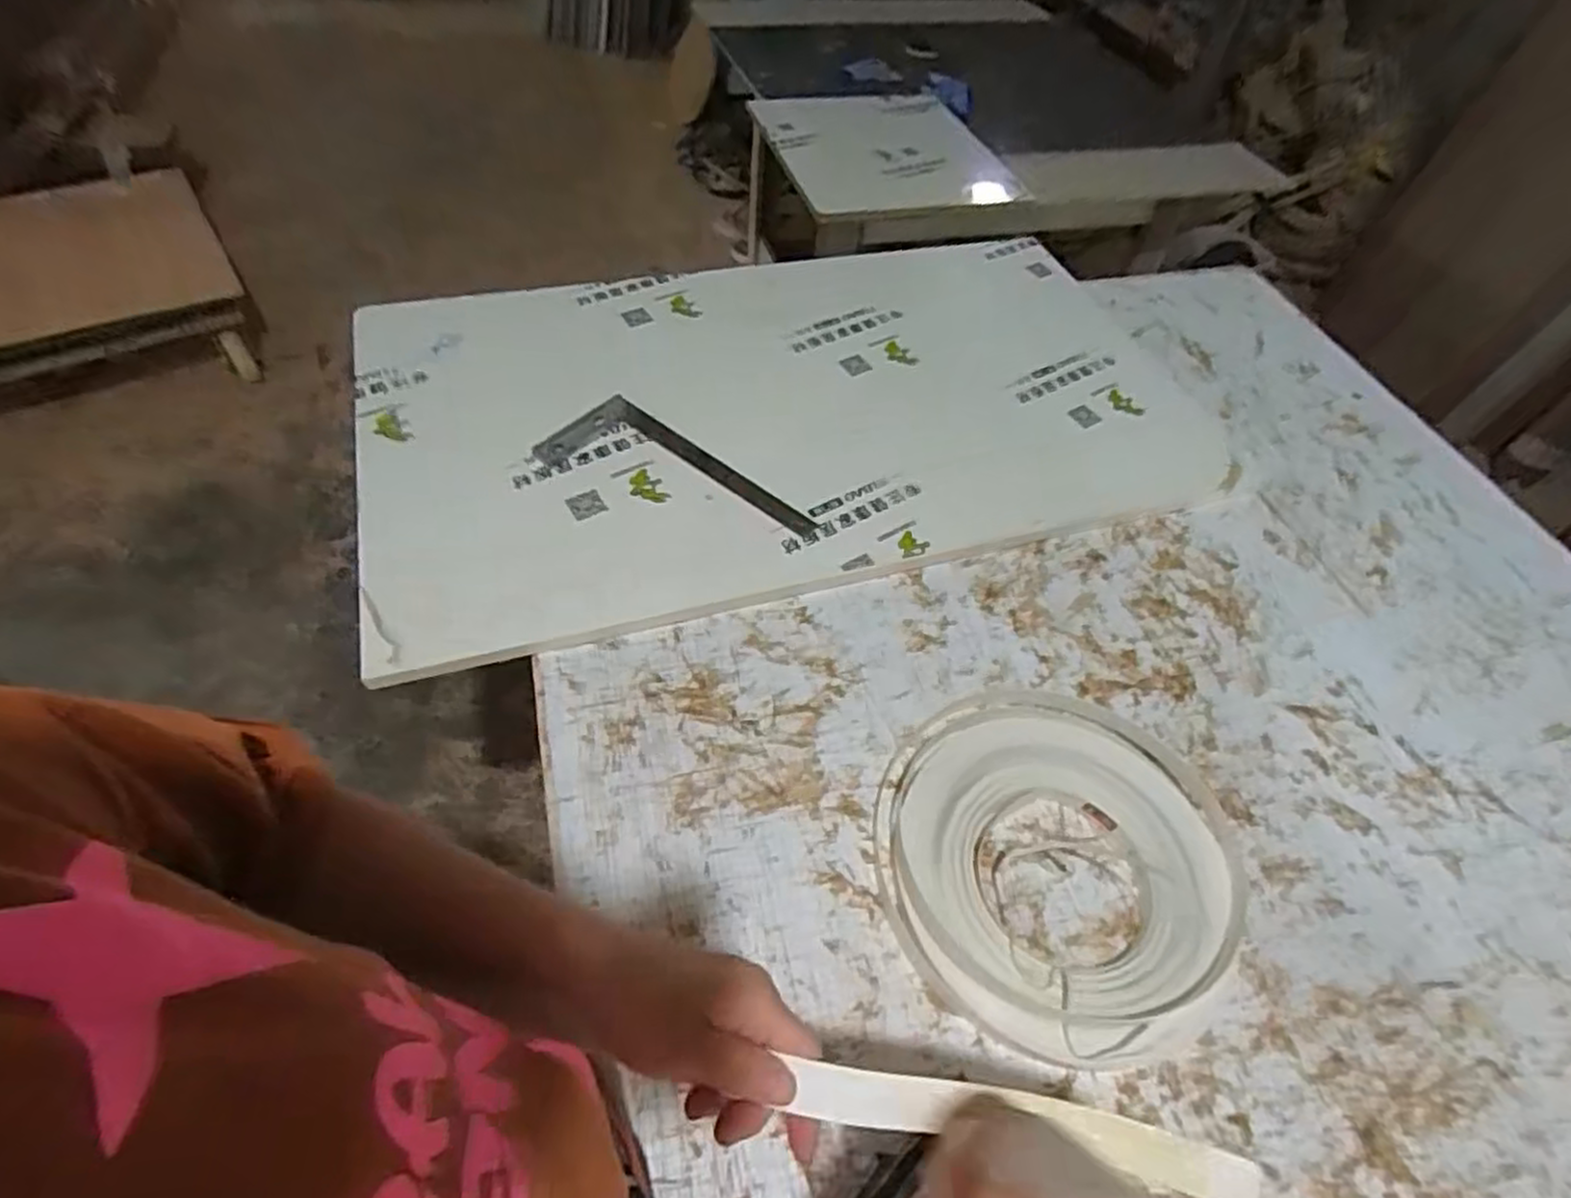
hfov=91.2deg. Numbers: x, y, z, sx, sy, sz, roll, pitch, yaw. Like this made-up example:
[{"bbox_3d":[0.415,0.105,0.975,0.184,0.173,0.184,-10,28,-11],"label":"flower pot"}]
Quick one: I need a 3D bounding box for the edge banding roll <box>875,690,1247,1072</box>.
[{"bbox_3d":[0.217,0.193,0.617,0.267,0.037,0.296,38,58,23],"label":"edge banding roll"}]

